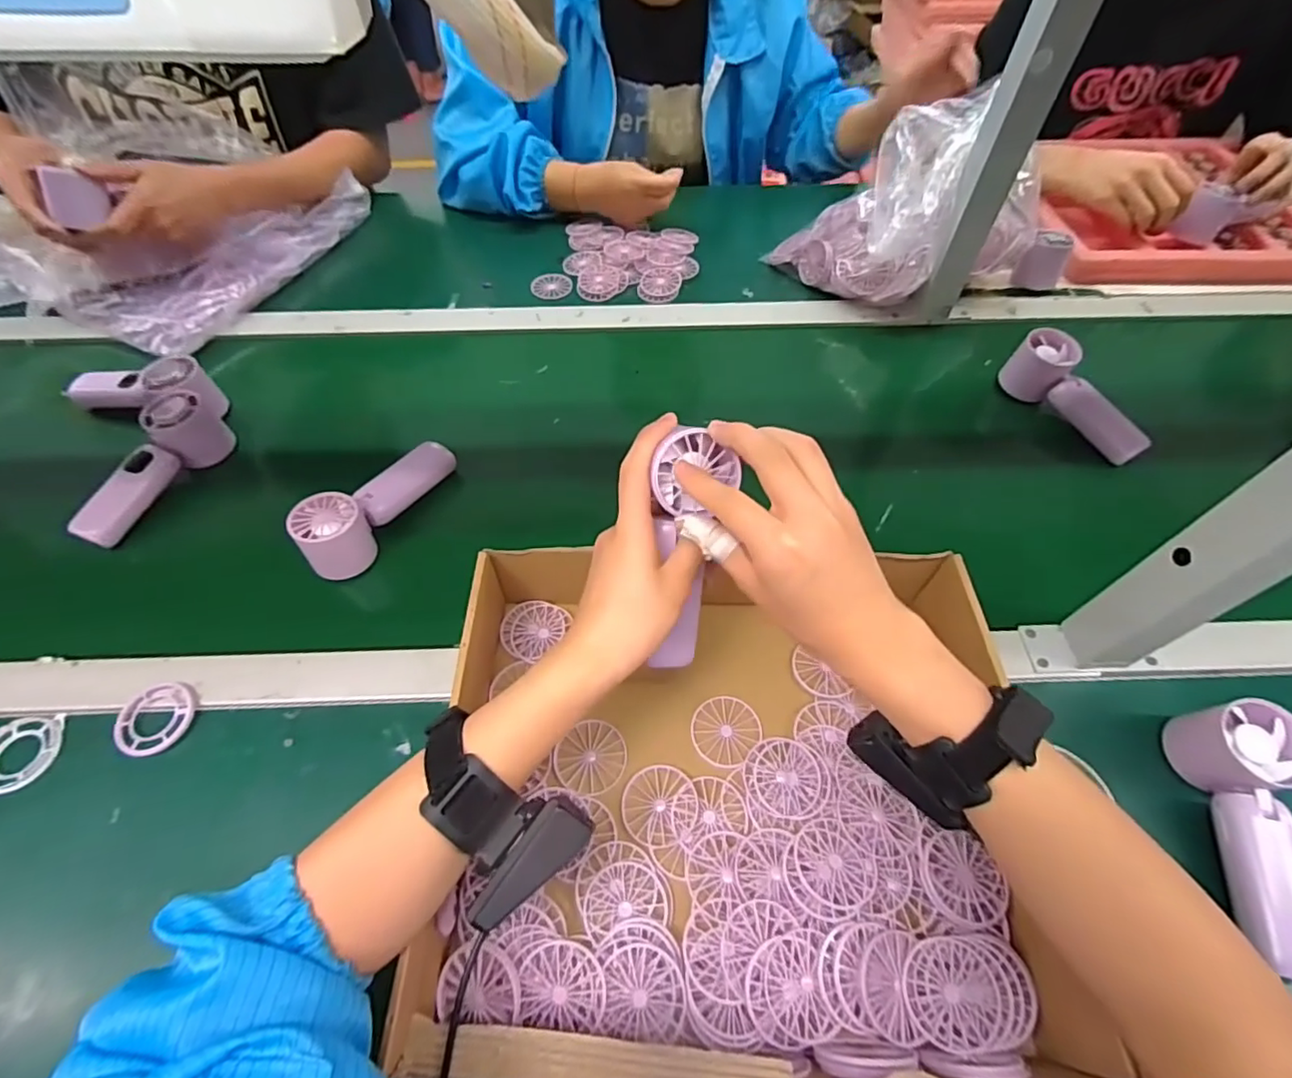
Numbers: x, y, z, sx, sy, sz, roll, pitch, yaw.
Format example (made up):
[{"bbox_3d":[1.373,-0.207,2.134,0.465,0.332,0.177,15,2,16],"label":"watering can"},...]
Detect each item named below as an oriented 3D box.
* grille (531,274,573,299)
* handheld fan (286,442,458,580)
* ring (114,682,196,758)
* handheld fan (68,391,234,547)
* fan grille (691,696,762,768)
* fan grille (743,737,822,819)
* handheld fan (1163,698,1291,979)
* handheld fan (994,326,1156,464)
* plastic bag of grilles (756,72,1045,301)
[{"bbox_3d":[-0.121,-0.325,0.756,0.052,0.004,0.047,9,65,8],"label":"grille"},{"bbox_3d":[-0.243,-0.040,0.526,0.047,0.052,0.161,24,59,14],"label":"handheld fan"},{"bbox_3d":[-0.363,0.133,0.435,0.051,0.007,0.053,1,56,-1],"label":"ring"},{"bbox_3d":[-0.466,-0.068,0.549,0.055,0.056,0.153,11,57,5],"label":"handheld fan"},{"bbox_3d":[0.057,0.138,0.428,0.045,0.004,0.049,36,62,20],"label":"fan grille"},{"bbox_3d":[0.094,0.164,0.404,0.050,0.005,0.049,1,56,-1],"label":"fan grille"},{"bbox_3d":[0.387,0.178,0.362,0.054,0.051,0.145,7,52,5],"label":"handheld fan"},{"bbox_3d":[0.444,-0.147,0.600,0.053,0.058,0.149,-20,59,-14],"label":"handheld fan"},{"bbox_3d":[0.306,-0.392,0.691,0.235,0.166,0.178,-19,59,-14],"label":"plastic bag of grilles"}]

